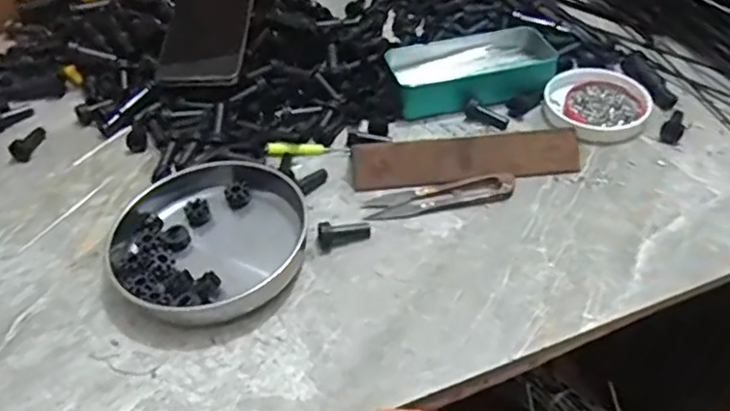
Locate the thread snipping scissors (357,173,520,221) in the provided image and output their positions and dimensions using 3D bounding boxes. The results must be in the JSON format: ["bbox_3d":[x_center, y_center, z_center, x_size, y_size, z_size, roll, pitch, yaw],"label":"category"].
[{"bbox_3d":[0.058,-0.008,0.495,0.114,0.011,0.026,-10,45,-7],"label":"thread snipping scissors"}]

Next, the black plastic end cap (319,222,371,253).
[{"bbox_3d":[-0.014,0.019,0.466,0.038,0.014,0.015,-13,45,-9],"label":"black plastic end cap"}]

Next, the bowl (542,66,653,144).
[{"bbox_3d":[0.204,-0.090,0.560,0.089,0.023,0.104,-7,44,-4],"label":"bowl"}]

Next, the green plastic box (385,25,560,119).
[{"bbox_3d":[0.099,-0.128,0.595,0.148,0.031,0.092,-12,45,-8],"label":"green plastic box"}]

